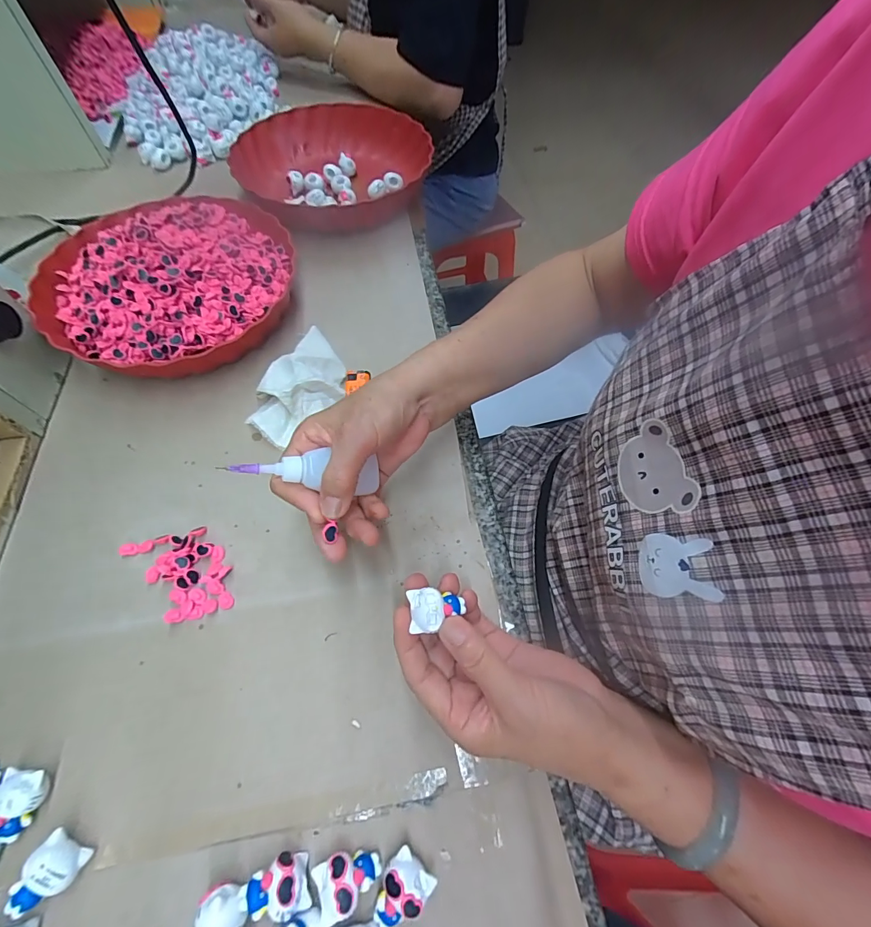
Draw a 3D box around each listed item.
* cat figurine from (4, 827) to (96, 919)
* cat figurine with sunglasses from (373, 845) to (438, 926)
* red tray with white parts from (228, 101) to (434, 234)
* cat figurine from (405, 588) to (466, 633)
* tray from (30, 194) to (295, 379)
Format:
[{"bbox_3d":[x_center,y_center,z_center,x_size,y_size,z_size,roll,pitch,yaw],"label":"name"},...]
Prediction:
[{"bbox_3d":[-0.211,0.223,0.218,0.024,0.019,0.032,36,66,16],"label":"cat figurine"},{"bbox_3d":[-0.019,0.233,0.219,0.024,0.020,0.034,40,67,18],"label":"cat figurine with sunglasses"},{"bbox_3d":[-0.124,-0.376,0.516,0.225,0.057,0.256,-22,64,-14],"label":"red tray with white parts"},{"bbox_3d":[0.001,0.088,0.241,0.033,0.011,0.023,-4,61,-5],"label":"cat figurine"},{"bbox_3d":[-0.262,-0.187,0.406,0.236,0.071,0.251,-25,65,-15],"label":"tray"}]

